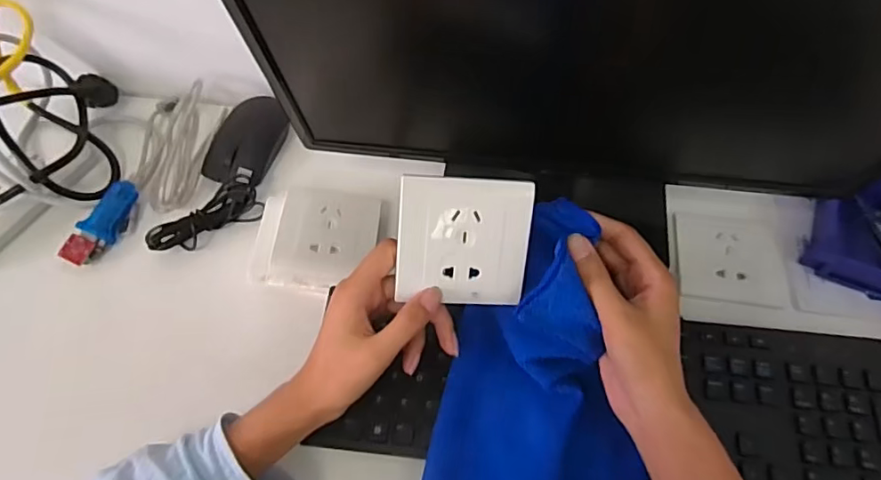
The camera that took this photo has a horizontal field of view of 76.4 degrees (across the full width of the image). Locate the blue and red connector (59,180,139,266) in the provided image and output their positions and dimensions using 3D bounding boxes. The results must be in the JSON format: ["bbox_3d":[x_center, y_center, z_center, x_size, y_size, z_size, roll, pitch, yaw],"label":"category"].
[{"bbox_3d":[-0.308,-0.015,0.513,0.032,0.019,0.085,24,64,14],"label":"blue and red connector"}]

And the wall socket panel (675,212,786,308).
[{"bbox_3d":[0.254,0.014,0.492,0.086,0.006,0.089,8,61,5],"label":"wall socket panel"}]

